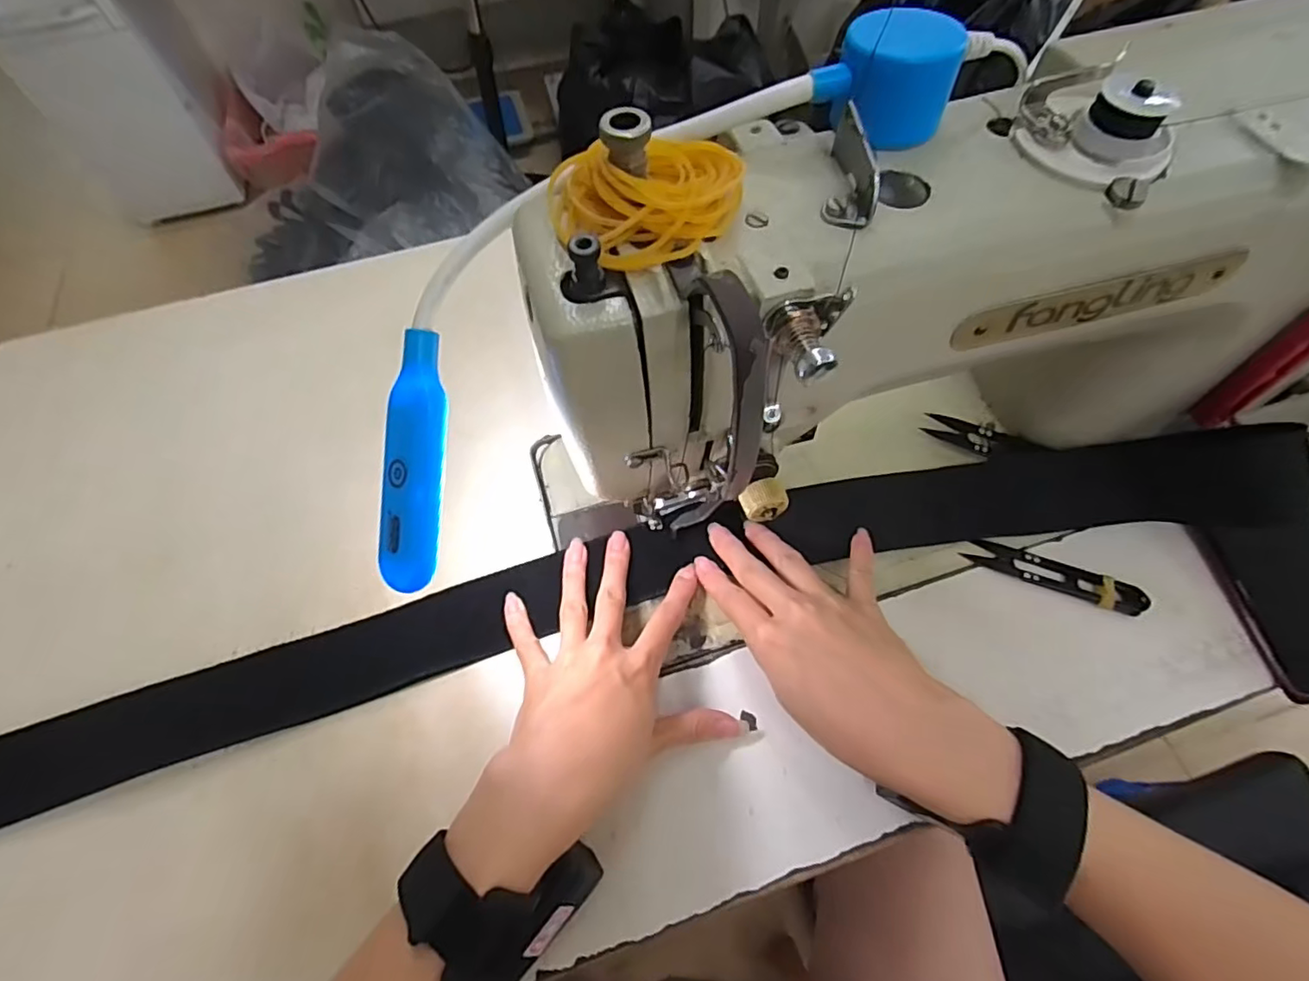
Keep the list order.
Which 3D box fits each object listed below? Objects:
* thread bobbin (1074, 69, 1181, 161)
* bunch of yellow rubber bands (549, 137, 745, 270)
[{"bbox_3d":[0.162,-0.128,0.203,0.021,0.017,0.027,-38,67,-18],"label":"thread bobbin"},{"bbox_3d":[0.000,-0.095,0.190,0.061,0.023,0.040,-24,63,-12],"label":"bunch of yellow rubber bands"}]

